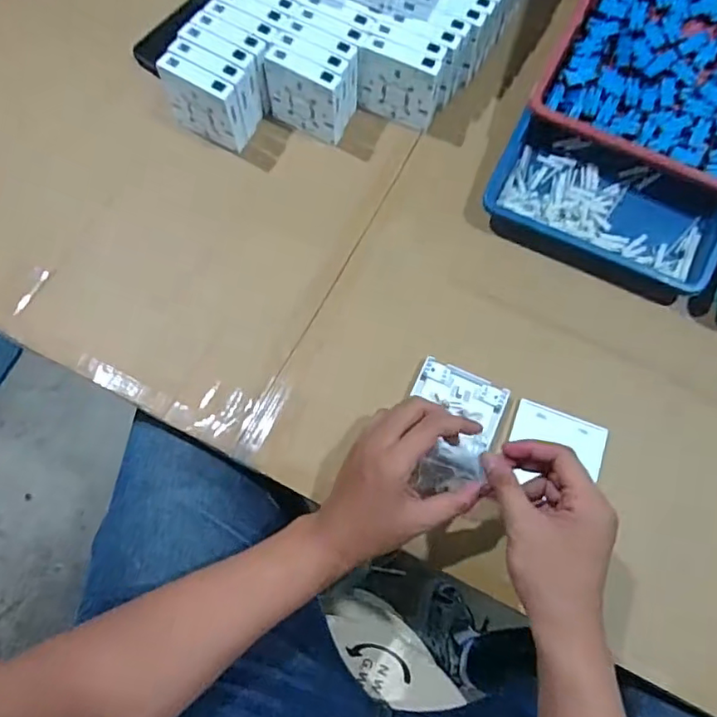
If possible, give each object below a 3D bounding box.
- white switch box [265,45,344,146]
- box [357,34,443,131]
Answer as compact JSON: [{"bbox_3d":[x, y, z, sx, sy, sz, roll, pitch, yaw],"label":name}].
[{"bbox_3d":[-0.059,-0.289,0.618,0.089,0.084,0.027,31,73,10],"label":"white switch box"},{"bbox_3d":[0.044,-0.303,0.627,0.091,0.085,0.024,23,72,7],"label":"box"}]

